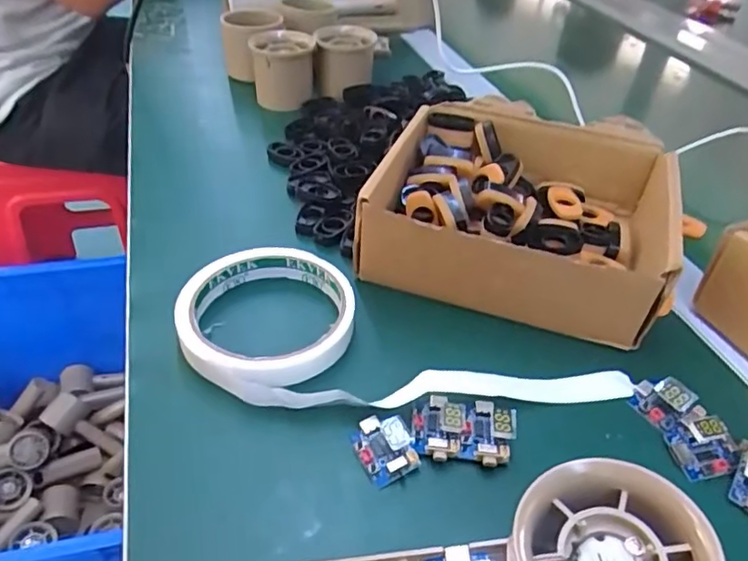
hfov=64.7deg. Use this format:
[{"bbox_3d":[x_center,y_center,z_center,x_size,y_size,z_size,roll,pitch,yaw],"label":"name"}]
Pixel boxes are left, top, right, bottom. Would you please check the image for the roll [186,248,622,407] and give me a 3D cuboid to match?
[{"bbox_3d":[0.014,0.025,0.312,0.227,0.017,0.101,3,40,-1],"label":"roll"}]

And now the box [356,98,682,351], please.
[{"bbox_3d":[0.086,-0.046,0.361,0.160,0.056,0.148,13,41,10],"label":"box"}]

